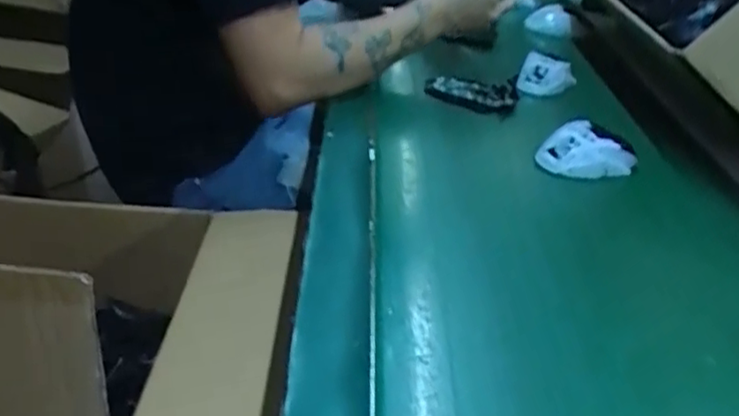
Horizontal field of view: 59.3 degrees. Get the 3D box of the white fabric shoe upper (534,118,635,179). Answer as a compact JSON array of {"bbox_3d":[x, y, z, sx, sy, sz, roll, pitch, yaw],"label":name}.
[{"bbox_3d":[0.228,-0.059,0.677,0.101,0.045,0.049,-3,35,-16],"label":"white fabric shoe upper"}]

